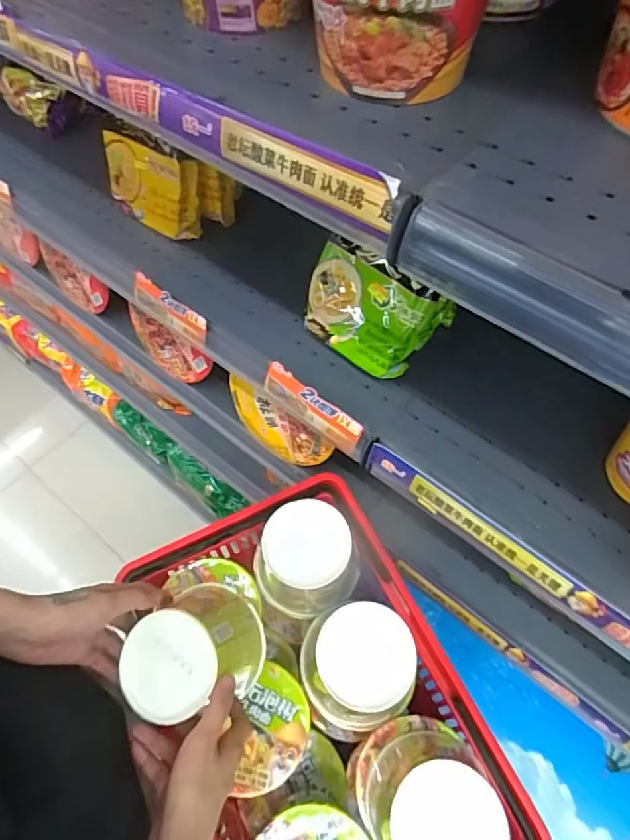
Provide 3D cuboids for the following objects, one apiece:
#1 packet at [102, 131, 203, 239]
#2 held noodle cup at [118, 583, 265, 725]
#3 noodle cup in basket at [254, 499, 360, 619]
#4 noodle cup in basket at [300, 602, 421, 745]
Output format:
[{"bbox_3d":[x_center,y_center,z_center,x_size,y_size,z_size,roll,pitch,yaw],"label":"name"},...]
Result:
[{"bbox_3d":[-0.204,-0.304,0.676,0.137,0.101,0.045,27,42,19],"label":"packet"},{"bbox_3d":[-0.128,0.248,0.555,0.128,0.110,0.135,-2,76,7],"label":"held noodle cup"},{"bbox_3d":[-0.013,0.170,0.625,0.115,0.104,0.108,-8,60,-3],"label":"noodle cup in basket"},{"bbox_3d":[0.045,0.275,0.570,0.116,0.120,0.121,-1,60,1],"label":"noodle cup in basket"}]

